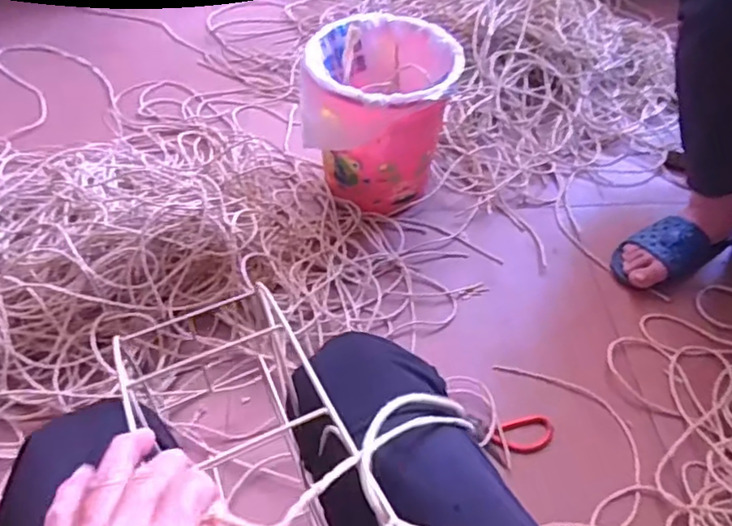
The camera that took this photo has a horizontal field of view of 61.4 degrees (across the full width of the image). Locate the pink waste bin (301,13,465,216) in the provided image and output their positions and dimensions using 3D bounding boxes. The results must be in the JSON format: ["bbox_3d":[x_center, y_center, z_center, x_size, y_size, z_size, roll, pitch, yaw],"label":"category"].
[{"bbox_3d":[0.022,-0.249,1.069,0.231,0.266,0.225,5,53,0],"label":"pink waste bin"}]

